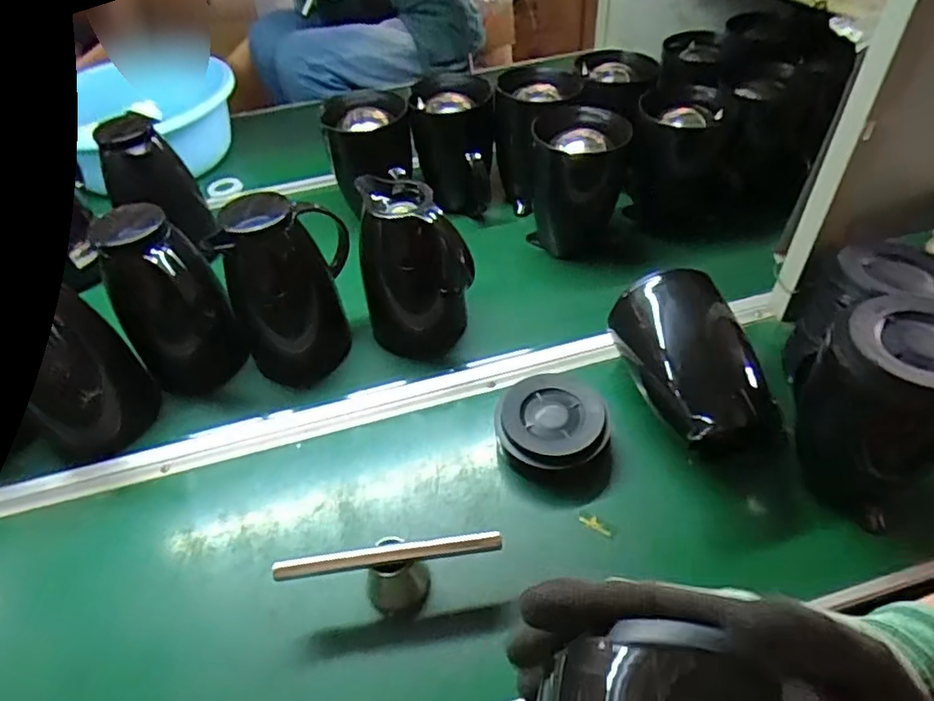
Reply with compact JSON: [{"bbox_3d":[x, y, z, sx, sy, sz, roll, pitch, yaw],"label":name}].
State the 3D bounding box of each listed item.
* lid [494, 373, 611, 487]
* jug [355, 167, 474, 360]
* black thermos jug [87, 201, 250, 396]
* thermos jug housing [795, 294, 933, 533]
[{"bbox_3d":[0.094,0.081,0.675,0.119,0.047,0.122,-3,48,3],"label":"lid"},{"bbox_3d":[-0.067,-0.098,0.760,0.125,0.191,0.120,-13,48,-6],"label":"jug"},{"bbox_3d":[-0.356,-0.059,0.736,0.122,0.189,0.152,-30,52,-20],"label":"black thermos jug"},{"bbox_3d":[0.377,0.060,0.571,0.125,0.210,0.121,24,54,25],"label":"thermos jug housing"}]

